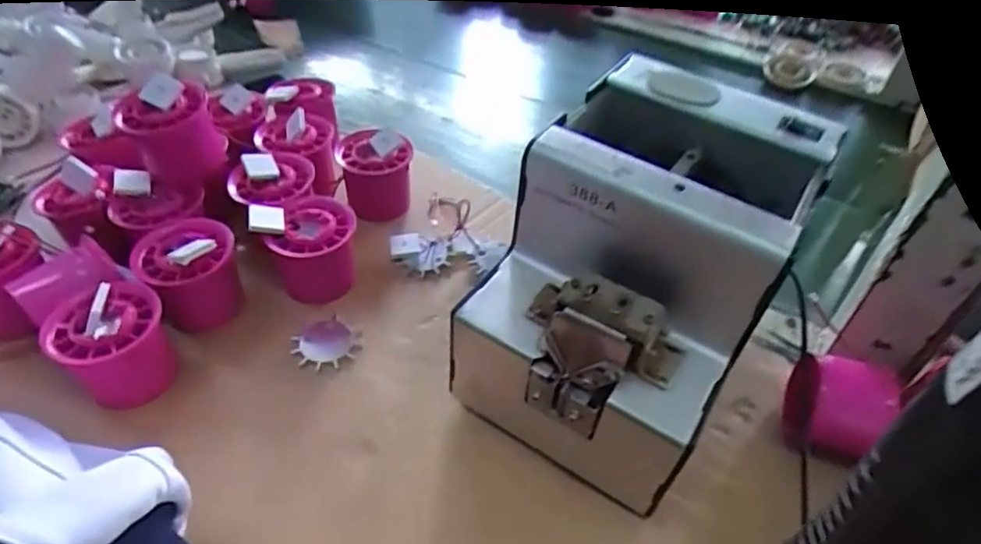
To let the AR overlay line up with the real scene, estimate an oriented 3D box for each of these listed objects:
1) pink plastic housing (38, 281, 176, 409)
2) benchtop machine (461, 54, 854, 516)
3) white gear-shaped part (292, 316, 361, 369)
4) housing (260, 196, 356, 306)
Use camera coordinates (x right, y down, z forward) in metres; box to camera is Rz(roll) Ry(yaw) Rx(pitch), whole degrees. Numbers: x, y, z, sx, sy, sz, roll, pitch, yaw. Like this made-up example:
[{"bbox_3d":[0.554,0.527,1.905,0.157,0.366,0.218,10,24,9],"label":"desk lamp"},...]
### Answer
[{"bbox_3d":[-0.209,0.041,0.336,0.054,0.060,0.053,-26,53,-27],"label":"pink plastic housing"},{"bbox_3d":[0.079,0.005,0.323,0.129,0.152,0.181,28,50,22],"label":"benchtop machine"},{"bbox_3d":[-0.102,0.044,0.374,0.038,0.006,0.037,2,45,-2],"label":"white gear-shaped part"},{"bbox_3d":[-0.116,-0.012,0.400,0.056,0.050,0.068,-6,46,-10],"label":"housing"}]

